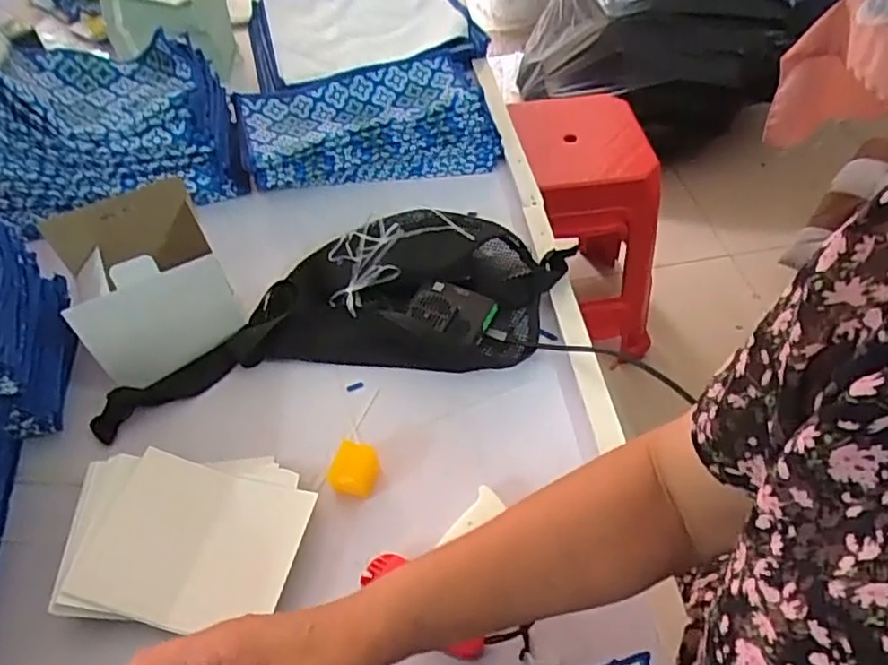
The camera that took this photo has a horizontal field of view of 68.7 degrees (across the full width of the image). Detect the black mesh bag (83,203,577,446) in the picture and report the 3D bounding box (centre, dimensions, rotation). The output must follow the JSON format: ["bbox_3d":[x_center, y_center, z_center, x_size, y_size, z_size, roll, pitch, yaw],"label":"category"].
[{"bbox_3d":[-0.102,-0.028,0.645,0.454,0.062,0.188,-9,50,-3],"label":"black mesh bag"}]

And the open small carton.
[{"bbox_3d":[-0.275,-0.039,0.615,0.129,0.133,0.129,-25,53,-15],"label":"open small carton"}]

